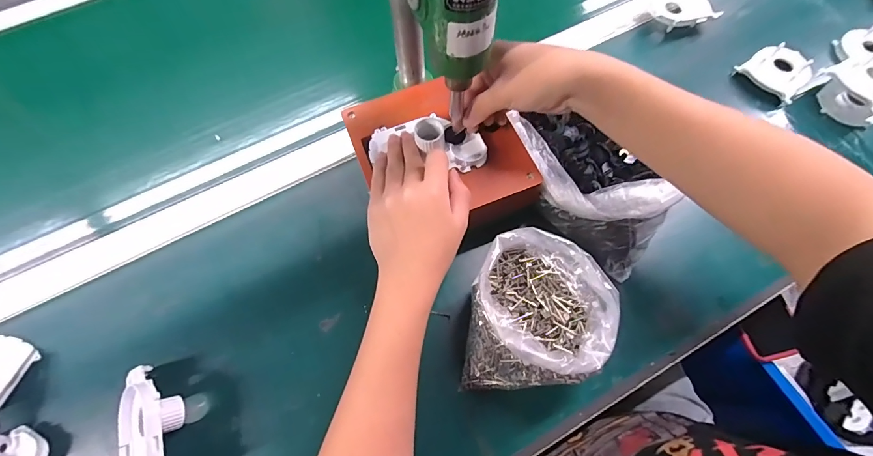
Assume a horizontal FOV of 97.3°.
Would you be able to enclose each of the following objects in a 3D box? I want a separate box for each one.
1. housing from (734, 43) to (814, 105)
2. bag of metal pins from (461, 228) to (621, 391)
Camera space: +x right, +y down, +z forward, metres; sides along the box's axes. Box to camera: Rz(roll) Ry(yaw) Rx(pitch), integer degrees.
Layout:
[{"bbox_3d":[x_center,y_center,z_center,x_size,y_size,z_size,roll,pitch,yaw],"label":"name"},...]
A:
[{"bbox_3d":[0.416,-0.193,0.471,0.068,0.020,0.078,42,74,16],"label":"housing"},{"bbox_3d":[0.085,0.074,0.330,0.109,0.088,0.119,5,67,4],"label":"bag of metal pins"}]

